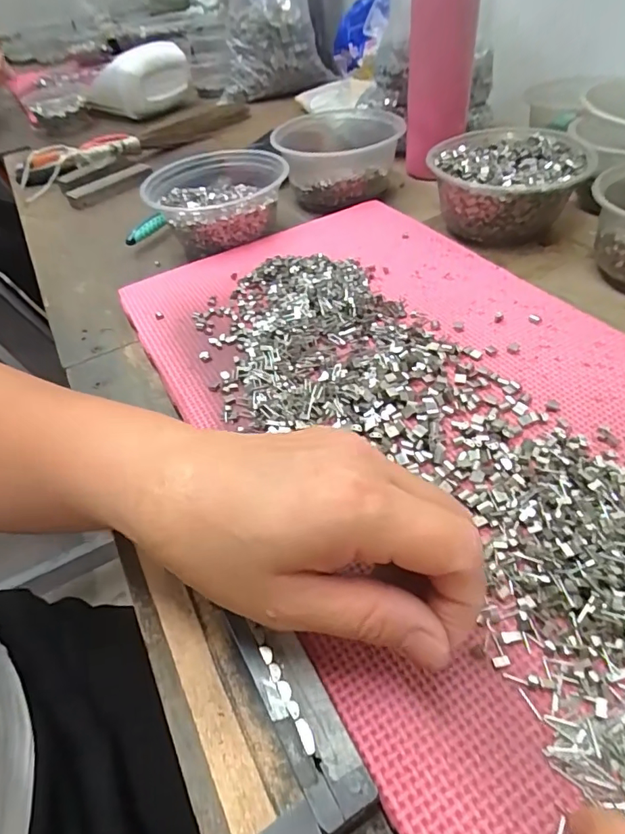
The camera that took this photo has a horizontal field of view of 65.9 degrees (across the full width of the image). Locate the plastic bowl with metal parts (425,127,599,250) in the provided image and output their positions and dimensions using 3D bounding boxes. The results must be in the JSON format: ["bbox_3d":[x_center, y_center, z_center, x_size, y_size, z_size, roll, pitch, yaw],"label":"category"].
[{"bbox_3d":[0.175,-0.213,0.437,0.132,0.051,0.138,18,51,23],"label":"plastic bowl with metal parts"}]

